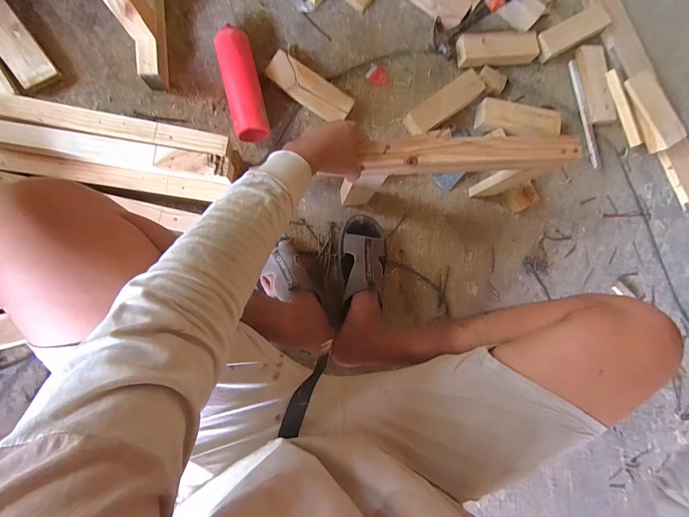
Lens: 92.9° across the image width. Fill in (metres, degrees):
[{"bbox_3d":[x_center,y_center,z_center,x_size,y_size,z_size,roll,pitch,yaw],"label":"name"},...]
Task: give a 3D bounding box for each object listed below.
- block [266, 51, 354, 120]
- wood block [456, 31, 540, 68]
[{"bbox_3d":[-0.074,-0.368,0.718,0.190,0.036,0.071,31,83,-6],"label":"block"},{"bbox_3d":[0.366,-0.500,0.788,0.205,0.038,0.067,-10,89,-9],"label":"wood block"}]

